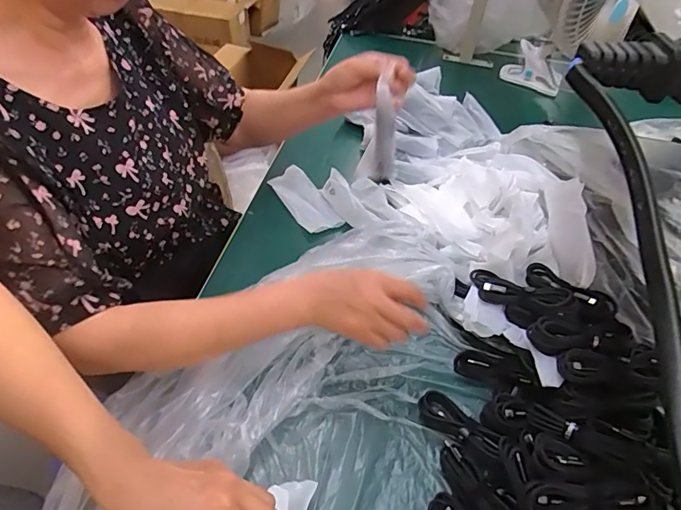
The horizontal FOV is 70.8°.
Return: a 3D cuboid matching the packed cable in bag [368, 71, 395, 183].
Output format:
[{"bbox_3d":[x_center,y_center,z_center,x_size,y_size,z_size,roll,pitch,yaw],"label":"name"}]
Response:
[{"bbox_3d":[0.058,-0.155,0.642,0.029,0.160,0.023,9,50,5],"label":"packed cable in bag"}]

